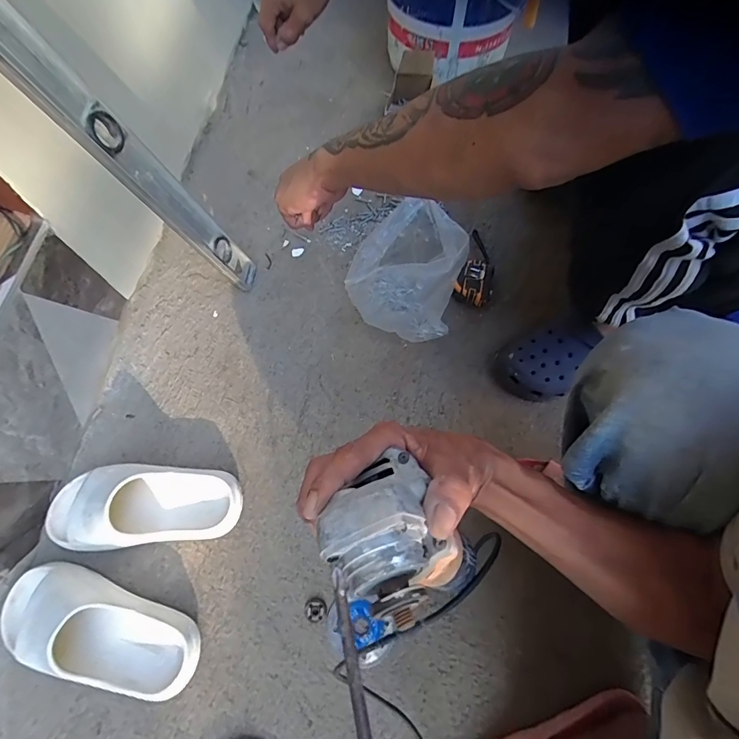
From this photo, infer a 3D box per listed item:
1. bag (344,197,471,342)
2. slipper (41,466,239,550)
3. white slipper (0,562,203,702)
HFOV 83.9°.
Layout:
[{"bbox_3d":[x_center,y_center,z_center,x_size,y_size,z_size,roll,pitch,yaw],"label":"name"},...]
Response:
[{"bbox_3d":[0.055,-0.140,0.638,0.161,0.176,0.135,1,70,0],"label":"bag"},{"bbox_3d":[-0.314,0.183,0.561,0.259,0.090,0.103,-6,70,-2],"label":"slipper"},{"bbox_3d":[-0.343,0.328,0.507,0.263,0.089,0.112,14,70,6],"label":"white slipper"}]

